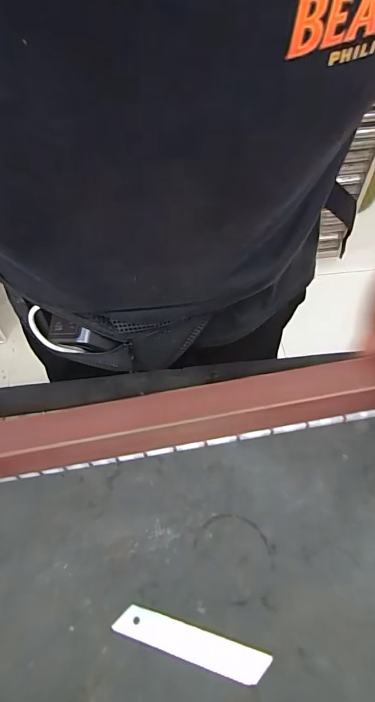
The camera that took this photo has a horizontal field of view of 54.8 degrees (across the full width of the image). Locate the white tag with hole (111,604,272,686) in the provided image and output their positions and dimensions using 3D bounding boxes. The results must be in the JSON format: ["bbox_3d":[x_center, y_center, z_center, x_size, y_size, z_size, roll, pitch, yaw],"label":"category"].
[{"bbox_3d":[0.002,0.201,0.249,0.104,0.004,0.020,13,58,12],"label":"white tag with hole"}]

